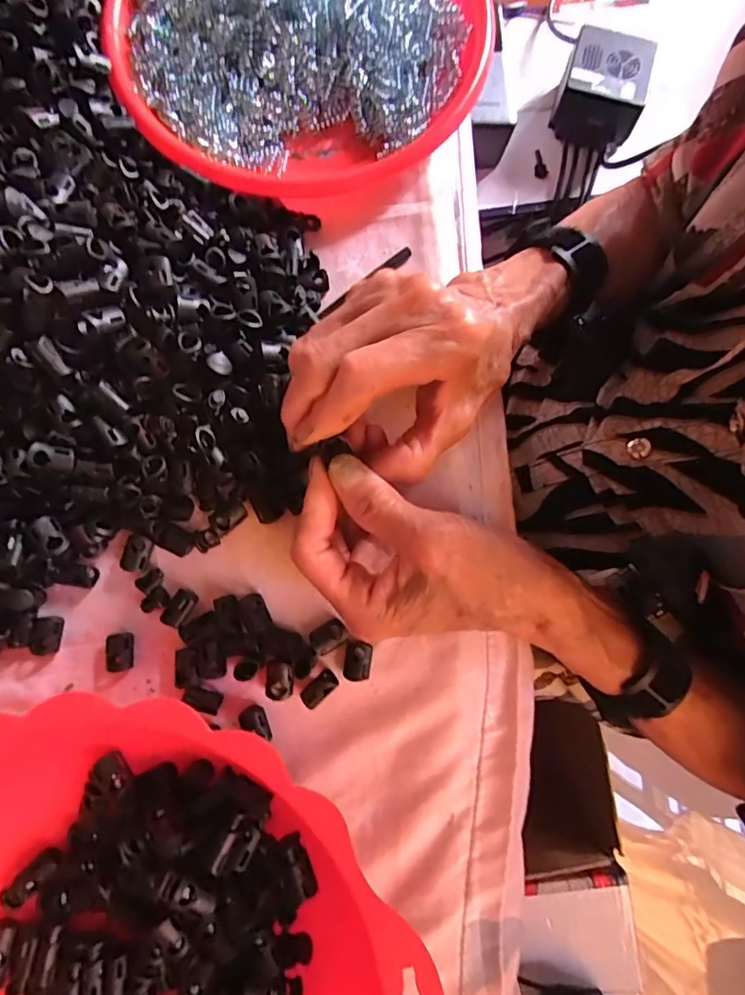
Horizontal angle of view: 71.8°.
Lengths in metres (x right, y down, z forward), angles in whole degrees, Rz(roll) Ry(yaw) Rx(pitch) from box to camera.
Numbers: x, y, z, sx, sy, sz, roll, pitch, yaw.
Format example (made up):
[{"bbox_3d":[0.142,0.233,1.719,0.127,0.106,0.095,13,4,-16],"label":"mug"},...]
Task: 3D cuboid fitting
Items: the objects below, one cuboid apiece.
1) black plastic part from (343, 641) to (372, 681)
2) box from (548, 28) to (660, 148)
[{"bbox_3d":[-0.008,0.085,0.269,0.013,0.007,0.019,8,80,0],"label":"black plastic part"},{"bbox_3d":[0.213,-0.378,0.479,0.073,0.046,0.080,19,80,2],"label":"box"}]

